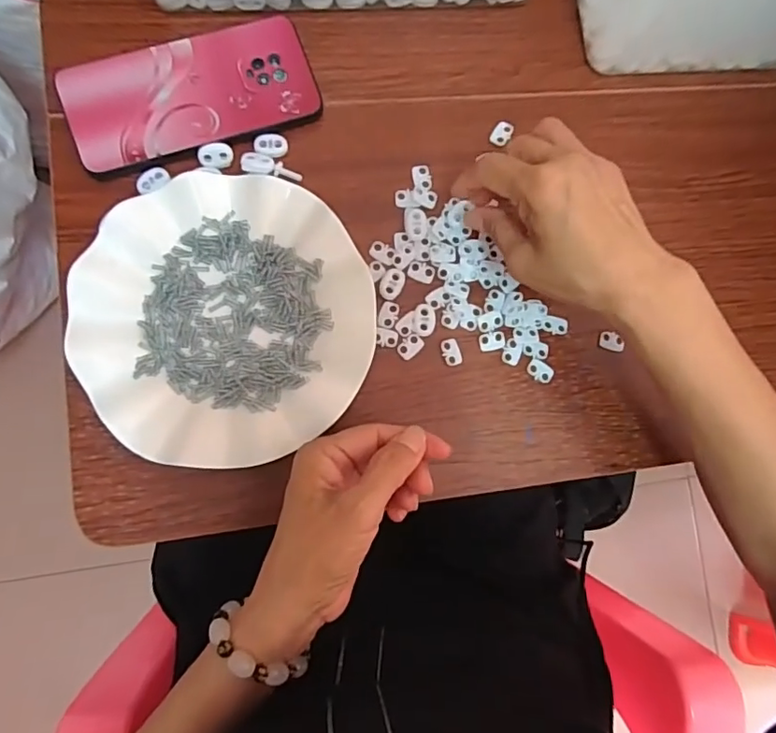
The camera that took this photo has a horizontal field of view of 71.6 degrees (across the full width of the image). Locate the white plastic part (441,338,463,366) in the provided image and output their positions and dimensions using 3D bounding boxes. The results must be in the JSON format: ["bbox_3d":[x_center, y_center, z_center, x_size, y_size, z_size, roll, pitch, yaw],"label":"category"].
[{"bbox_3d":[0.045,-0.010,0.377,0.012,0.004,0.019,-17,87,-9],"label":"white plastic part"}]

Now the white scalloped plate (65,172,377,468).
[{"bbox_3d":[-0.103,-0.031,0.348,0.178,0.025,0.178,1,84,-7],"label":"white scalloped plate"}]

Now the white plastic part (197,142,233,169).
[{"bbox_3d":[-0.117,-0.143,0.365,0.022,0.006,0.015,-7,85,-8],"label":"white plastic part"}]

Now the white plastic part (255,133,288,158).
[{"bbox_3d":[-0.081,-0.154,0.375,0.022,0.004,0.016,-3,85,-8],"label":"white plastic part"}]

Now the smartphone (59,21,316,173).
[{"bbox_3d":[-0.132,-0.186,0.368,0.162,0.011,0.077,-19,87,-9],"label":"smartphone"}]

